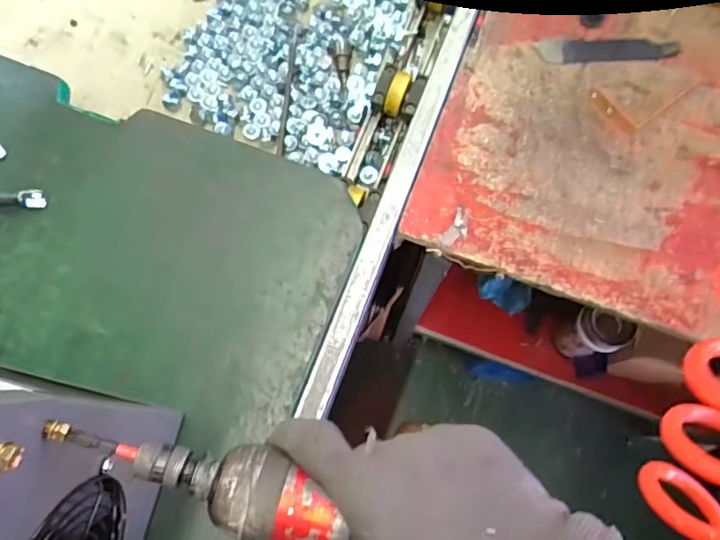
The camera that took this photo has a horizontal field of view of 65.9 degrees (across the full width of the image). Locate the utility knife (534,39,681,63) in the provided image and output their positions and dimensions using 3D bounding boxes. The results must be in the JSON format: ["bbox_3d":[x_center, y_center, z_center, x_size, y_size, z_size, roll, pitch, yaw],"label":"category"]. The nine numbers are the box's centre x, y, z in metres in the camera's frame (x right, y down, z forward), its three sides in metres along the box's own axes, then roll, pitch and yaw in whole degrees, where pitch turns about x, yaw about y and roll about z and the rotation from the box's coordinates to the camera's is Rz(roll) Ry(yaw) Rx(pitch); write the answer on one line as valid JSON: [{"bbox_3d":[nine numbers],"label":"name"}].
[{"bbox_3d":[0.264,-0.232,0.589,0.145,0.010,0.024,3,74,-1],"label":"utility knife"}]

